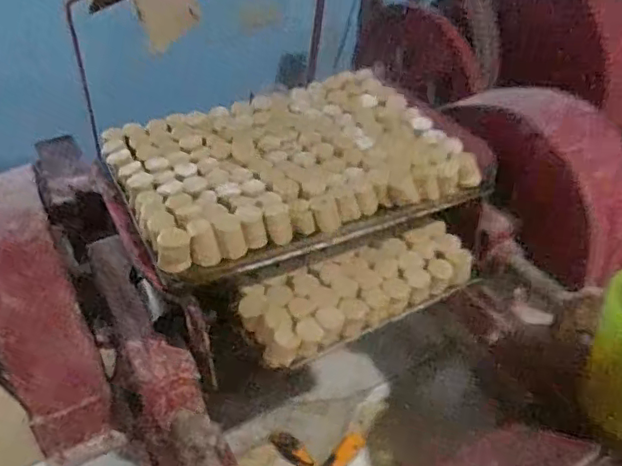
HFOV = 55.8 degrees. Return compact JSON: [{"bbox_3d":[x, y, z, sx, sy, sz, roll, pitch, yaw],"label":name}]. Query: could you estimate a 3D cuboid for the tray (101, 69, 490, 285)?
[{"bbox_3d":[-0.032,-0.098,0.803,0.439,0.059,0.312,-19,42,-21],"label":"tray"}]

